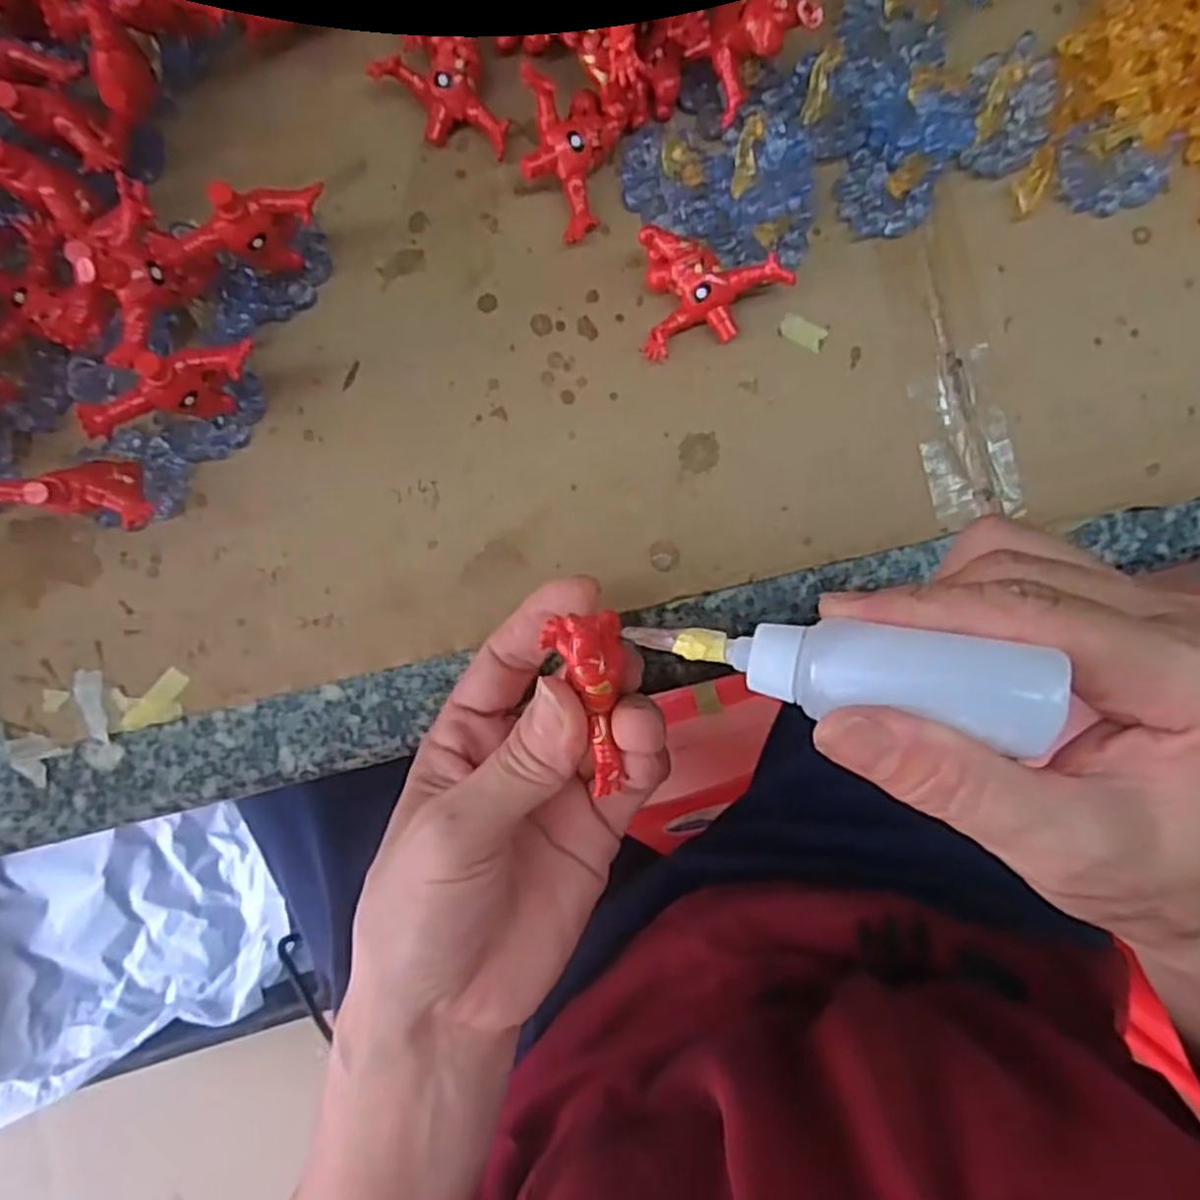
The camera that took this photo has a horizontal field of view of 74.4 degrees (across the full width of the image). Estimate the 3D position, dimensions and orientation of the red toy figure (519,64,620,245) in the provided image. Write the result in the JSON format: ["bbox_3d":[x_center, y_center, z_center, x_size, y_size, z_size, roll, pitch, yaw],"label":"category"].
[{"bbox_3d":[-0.010,-0.143,0.255,0.031,0.026,0.045,-5,90,2],"label":"red toy figure"}]

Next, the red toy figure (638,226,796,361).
[{"bbox_3d":[0.037,-0.100,0.257,0.045,0.017,0.036,-3,90,2],"label":"red toy figure"}]

